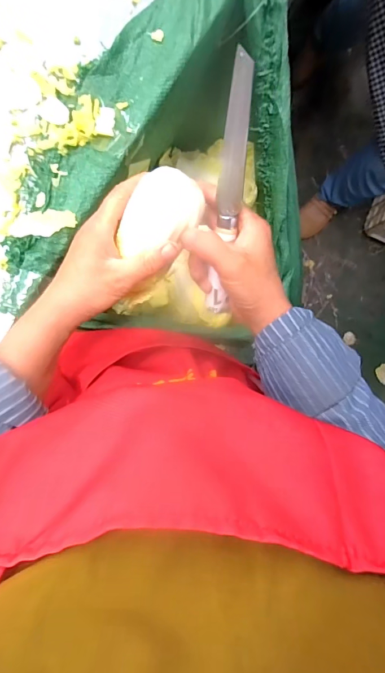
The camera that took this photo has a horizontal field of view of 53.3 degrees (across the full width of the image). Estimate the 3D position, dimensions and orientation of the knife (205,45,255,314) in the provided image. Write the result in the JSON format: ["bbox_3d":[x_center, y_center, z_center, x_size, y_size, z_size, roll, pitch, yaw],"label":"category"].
[{"bbox_3d":[0.030,-0.110,0.321,0.019,0.017,0.202,3,123,-2],"label":"knife"}]

